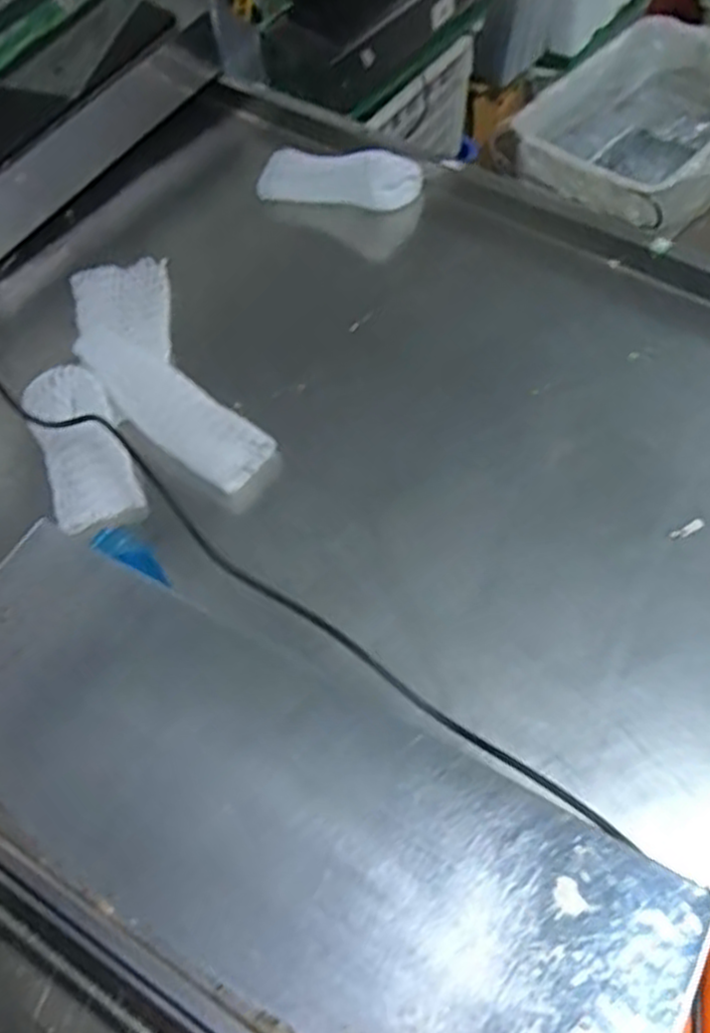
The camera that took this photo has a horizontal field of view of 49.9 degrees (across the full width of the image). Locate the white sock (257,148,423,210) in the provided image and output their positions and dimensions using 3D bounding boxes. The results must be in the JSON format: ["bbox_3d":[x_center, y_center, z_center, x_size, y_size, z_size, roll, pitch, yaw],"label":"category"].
[{"bbox_3d":[-0.023,-0.418,0.949,0.204,0.060,0.062,9,60,12],"label":"white sock"}]

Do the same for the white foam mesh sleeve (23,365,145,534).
[{"bbox_3d":[-0.280,-0.070,0.777,0.090,0.047,0.168,-19,84,-7],"label":"white foam mesh sleeve"}]

